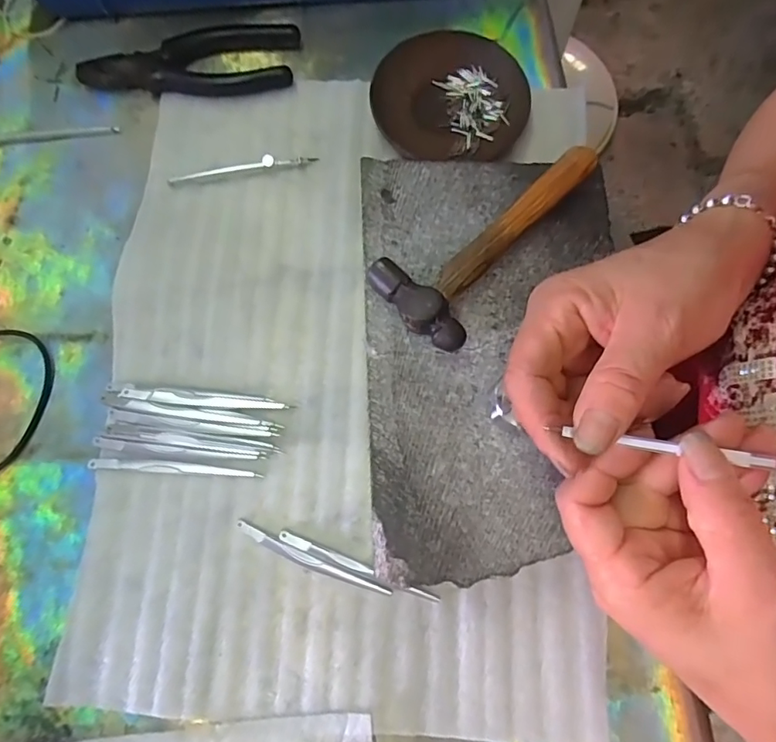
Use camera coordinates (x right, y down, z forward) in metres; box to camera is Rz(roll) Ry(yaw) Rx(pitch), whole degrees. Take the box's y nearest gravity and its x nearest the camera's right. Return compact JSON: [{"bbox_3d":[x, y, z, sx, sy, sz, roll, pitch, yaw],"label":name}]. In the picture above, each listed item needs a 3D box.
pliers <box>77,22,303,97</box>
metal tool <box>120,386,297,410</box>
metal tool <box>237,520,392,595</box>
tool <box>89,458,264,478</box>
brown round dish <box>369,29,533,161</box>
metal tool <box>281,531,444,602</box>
[{"bbox_3d":[-0.152,-0.238,0.389,0.163,0.015,0.055,-3,76,-1],"label":"pliers"},{"bbox_3d":[-0.117,0.019,0.330,0.108,0.007,0.010,7,76,1],"label":"metal tool"},{"bbox_3d":[-0.047,0.116,0.310,0.100,0.005,0.009,24,77,5],"label":"metal tool"},{"bbox_3d":[-0.134,0.061,0.321,0.107,0.004,0.008,3,76,0],"label":"tool"},{"bbox_3d":[0.048,-0.207,0.383,0.116,0.012,0.103,-4,76,-1],"label":"brown round dish"},{"bbox_3d":[-0.018,0.120,0.309,0.103,0.004,0.006,21,77,5],"label":"metal tool"}]

